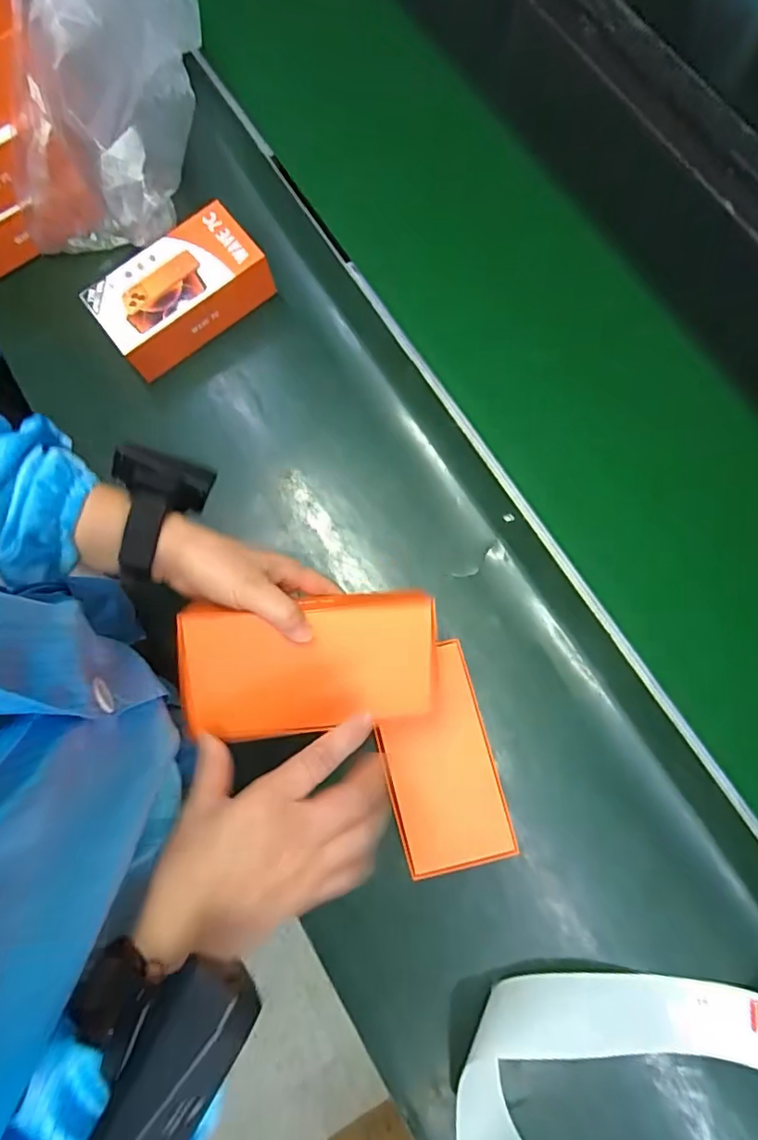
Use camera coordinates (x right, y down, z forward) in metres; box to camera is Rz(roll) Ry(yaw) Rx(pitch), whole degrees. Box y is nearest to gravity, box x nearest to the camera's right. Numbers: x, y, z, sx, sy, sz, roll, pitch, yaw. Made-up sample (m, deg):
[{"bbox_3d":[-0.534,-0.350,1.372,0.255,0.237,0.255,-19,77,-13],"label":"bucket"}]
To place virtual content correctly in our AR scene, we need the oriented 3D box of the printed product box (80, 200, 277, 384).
[{"bbox_3d":[-0.216,-0.303,0.571,0.178,0.055,0.092,-37,79,-6],"label":"printed product box"}]

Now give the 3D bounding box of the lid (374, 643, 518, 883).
[{"bbox_3d":[0.050,0.158,0.433,0.089,0.022,0.172,-14,77,-2],"label":"lid"}]

